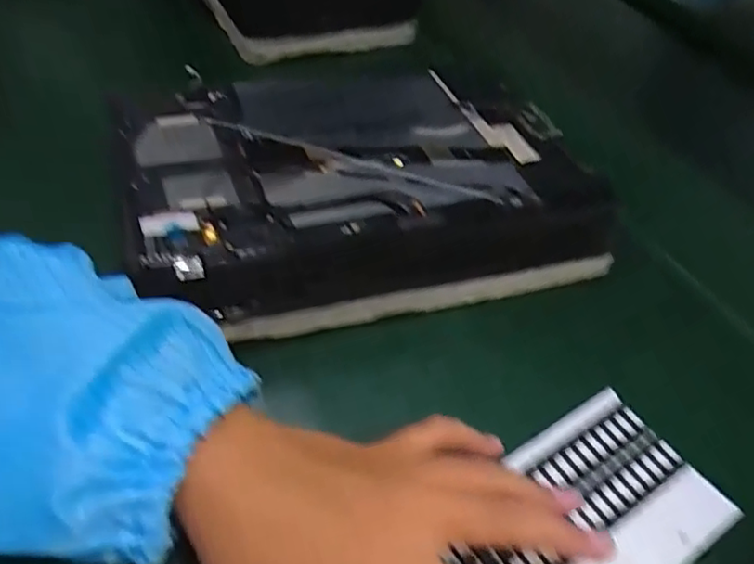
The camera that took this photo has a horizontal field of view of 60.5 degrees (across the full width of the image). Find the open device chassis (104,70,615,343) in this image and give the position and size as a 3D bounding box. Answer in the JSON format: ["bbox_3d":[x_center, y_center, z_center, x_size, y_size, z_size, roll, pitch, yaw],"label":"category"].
[{"bbox_3d":[-0.011,-0.053,0.357,0.240,0.062,0.160,-10,49,-18],"label":"open device chassis"}]

